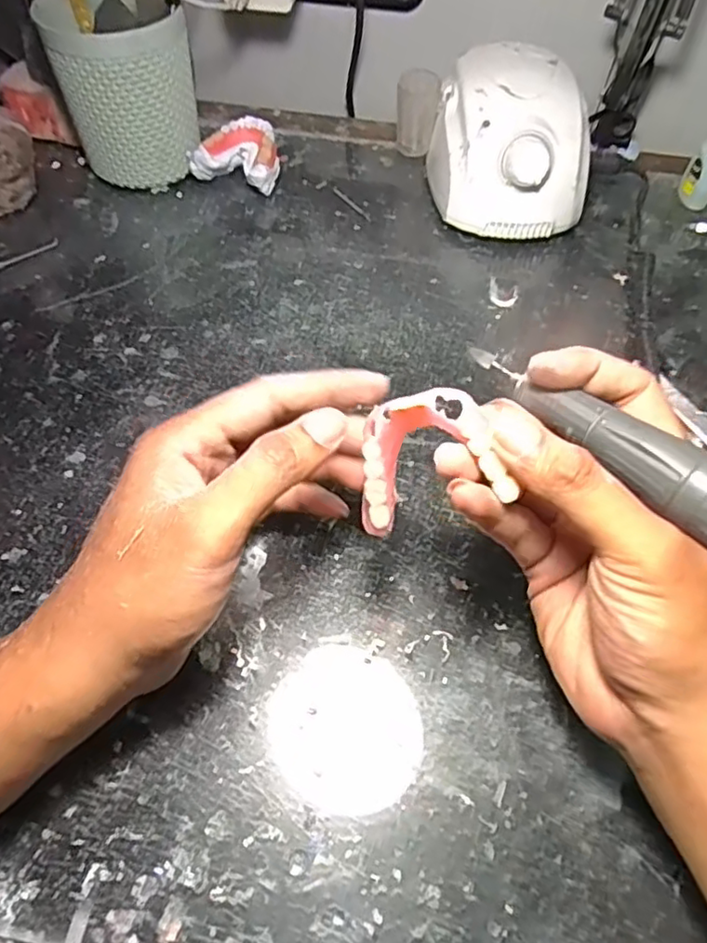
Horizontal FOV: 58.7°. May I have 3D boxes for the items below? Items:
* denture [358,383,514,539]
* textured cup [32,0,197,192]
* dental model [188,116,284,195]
[{"bbox_3d":[0.023,-0.006,0.236,0.056,0.044,0.018,-26,14,22],"label":"denture"},{"bbox_3d":[-0.162,-0.276,0.456,0.092,0.114,0.088,-13,58,-10],"label":"textured cup"},{"bbox_3d":[-0.087,-0.241,0.484,0.062,0.036,0.050,14,57,8],"label":"dental model"}]

